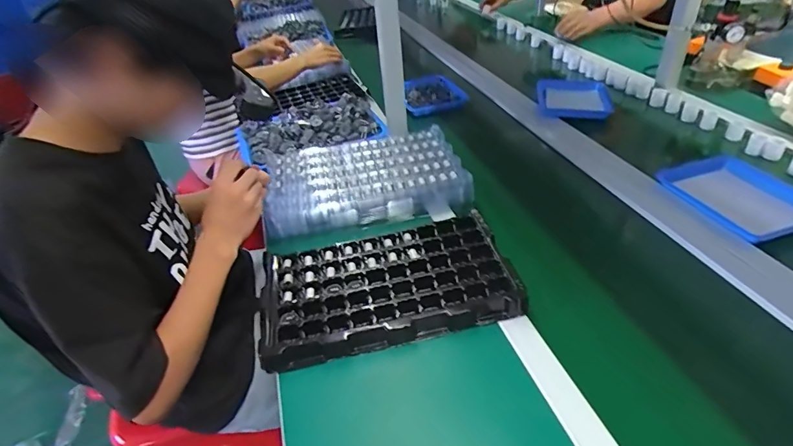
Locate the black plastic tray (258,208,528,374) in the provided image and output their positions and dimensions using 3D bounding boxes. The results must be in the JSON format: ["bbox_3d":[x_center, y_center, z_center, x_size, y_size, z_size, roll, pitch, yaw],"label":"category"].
[{"bbox_3d":[-0.017,0.091,0.669,0.356,0.031,0.213,-12,40,-7],"label":"black plastic tray"}]

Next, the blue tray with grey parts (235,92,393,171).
[{"bbox_3d":[-0.199,-0.218,1.060,0.323,0.041,0.233,-19,41,-14],"label":"blue tray with grey parts"}]

